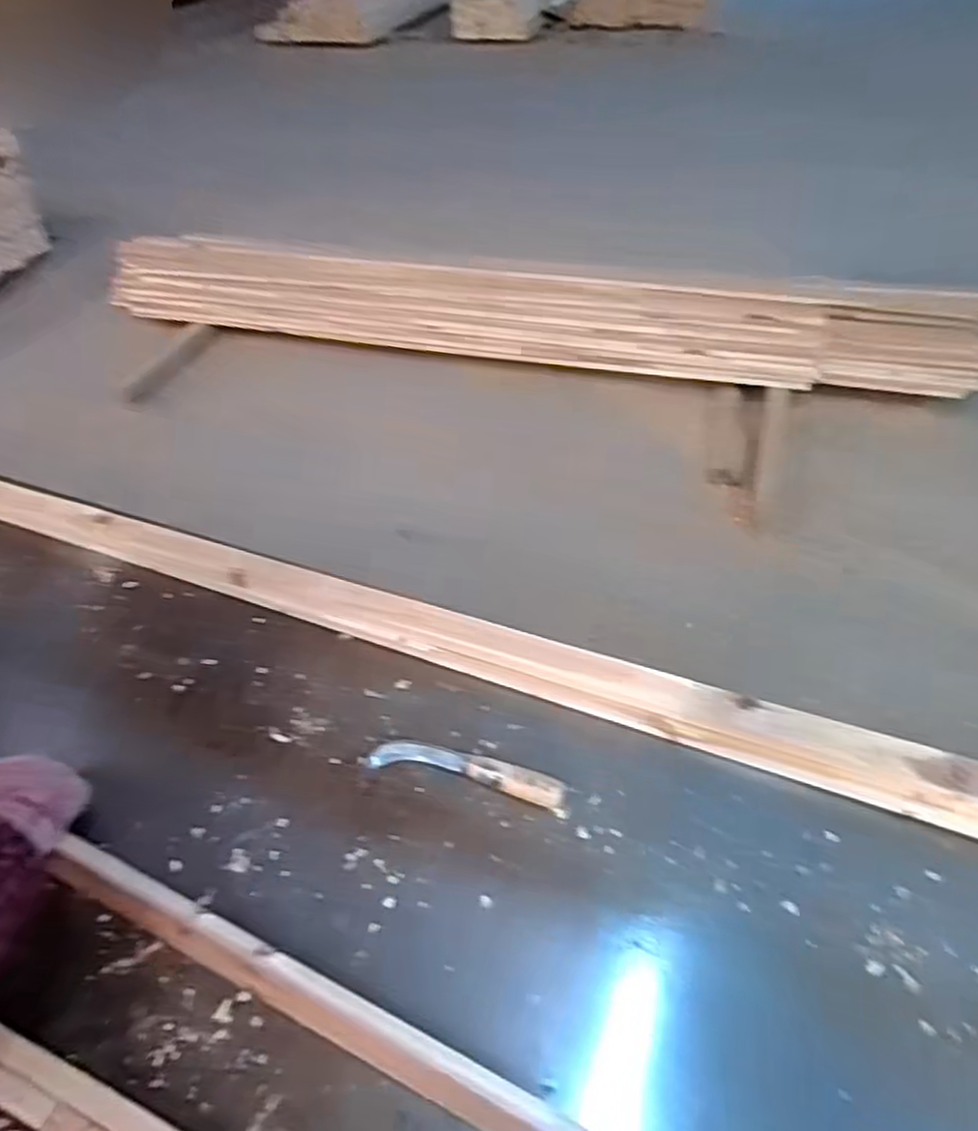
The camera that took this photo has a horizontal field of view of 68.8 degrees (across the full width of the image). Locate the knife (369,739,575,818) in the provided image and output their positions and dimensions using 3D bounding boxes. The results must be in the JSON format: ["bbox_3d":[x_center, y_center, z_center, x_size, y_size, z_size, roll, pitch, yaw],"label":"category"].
[{"bbox_3d":[-0.021,0.187,0.659,0.189,0.027,0.034,10,49,13],"label":"knife"}]

